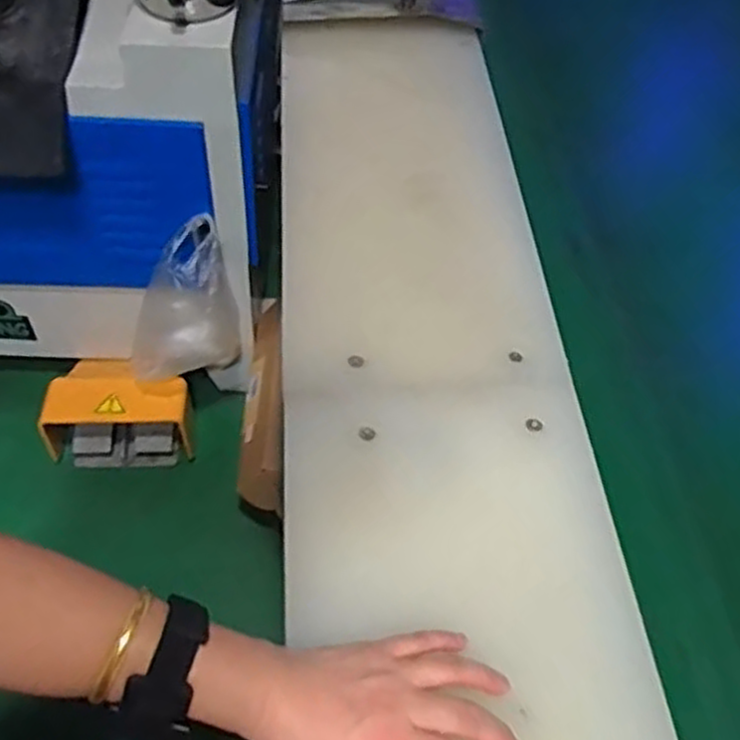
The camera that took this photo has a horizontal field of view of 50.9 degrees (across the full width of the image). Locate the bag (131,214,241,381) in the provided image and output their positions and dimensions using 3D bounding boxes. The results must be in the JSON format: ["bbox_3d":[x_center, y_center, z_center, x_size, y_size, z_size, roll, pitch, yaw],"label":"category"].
[{"bbox_3d":[-0.301,-0.100,1.226,0.177,0.279,0.077,-7,52,-11],"label":"bag"}]

